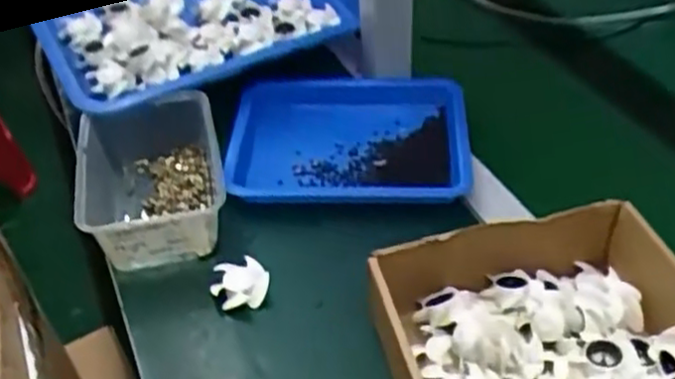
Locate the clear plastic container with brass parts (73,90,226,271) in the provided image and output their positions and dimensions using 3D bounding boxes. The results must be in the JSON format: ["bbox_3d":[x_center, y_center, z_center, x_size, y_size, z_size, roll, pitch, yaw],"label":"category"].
[{"bbox_3d":[-0.161,-0.014,0.638,0.113,0.067,0.189,-11,42,-7],"label":"clear plastic container with brass parts"}]

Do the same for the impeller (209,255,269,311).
[{"bbox_3d":[-0.076,0.077,0.571,0.044,0.023,0.040,-2,42,2],"label":"impeller"}]

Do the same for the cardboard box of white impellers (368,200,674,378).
[{"bbox_3d":[0.144,0.116,0.465,0.207,0.078,0.198,-11,43,-8],"label":"cardboard box of white impellers"}]

